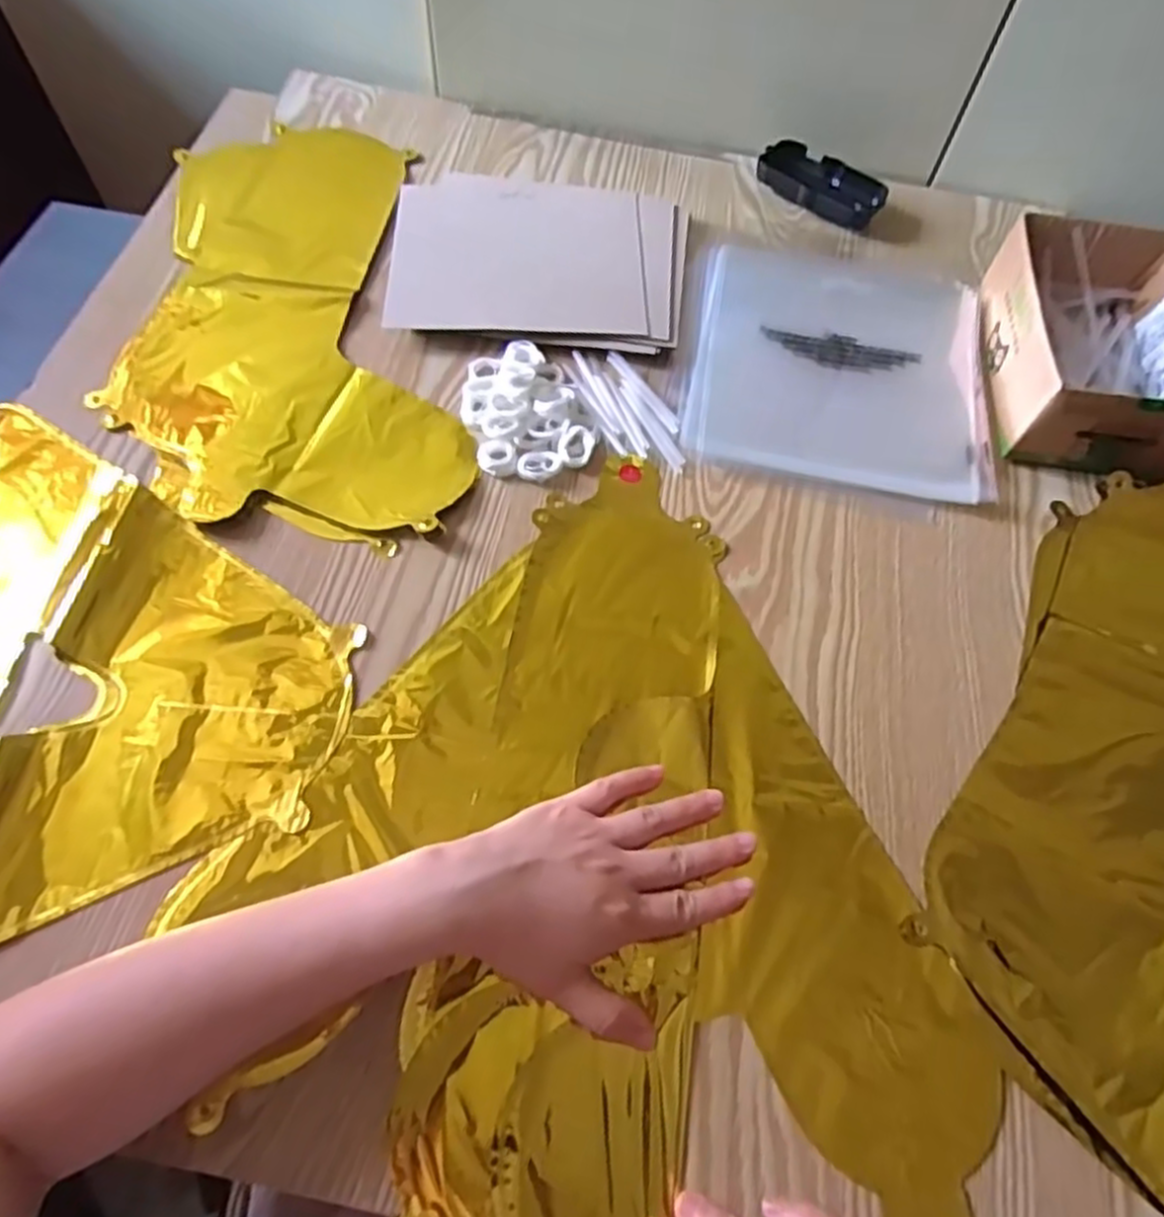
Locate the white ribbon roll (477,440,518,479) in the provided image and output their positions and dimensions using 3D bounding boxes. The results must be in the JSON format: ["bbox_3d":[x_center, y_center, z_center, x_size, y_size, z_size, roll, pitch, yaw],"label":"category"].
[{"bbox_3d":[-0.055,-0.099,0.508,0.025,0.006,0.026,2,61,-3],"label":"white ribbon roll"}]

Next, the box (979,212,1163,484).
[{"bbox_3d":[0.363,-0.187,0.546,0.131,0.063,0.194,12,61,3],"label":"box"}]

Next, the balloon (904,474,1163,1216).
[{"bbox_3d":[0.326,0.098,0.421,0.213,0.021,0.414,25,62,10],"label":"balloon"}]

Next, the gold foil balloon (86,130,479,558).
[{"bbox_3d":[-0.216,-0.216,0.564,0.222,0.009,0.408,-8,62,-9],"label":"gold foil balloon"}]

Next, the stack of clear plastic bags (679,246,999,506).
[{"bbox_3d":[0.192,-0.184,0.573,0.212,0.014,0.216,11,61,2],"label":"stack of clear plastic bags"}]

